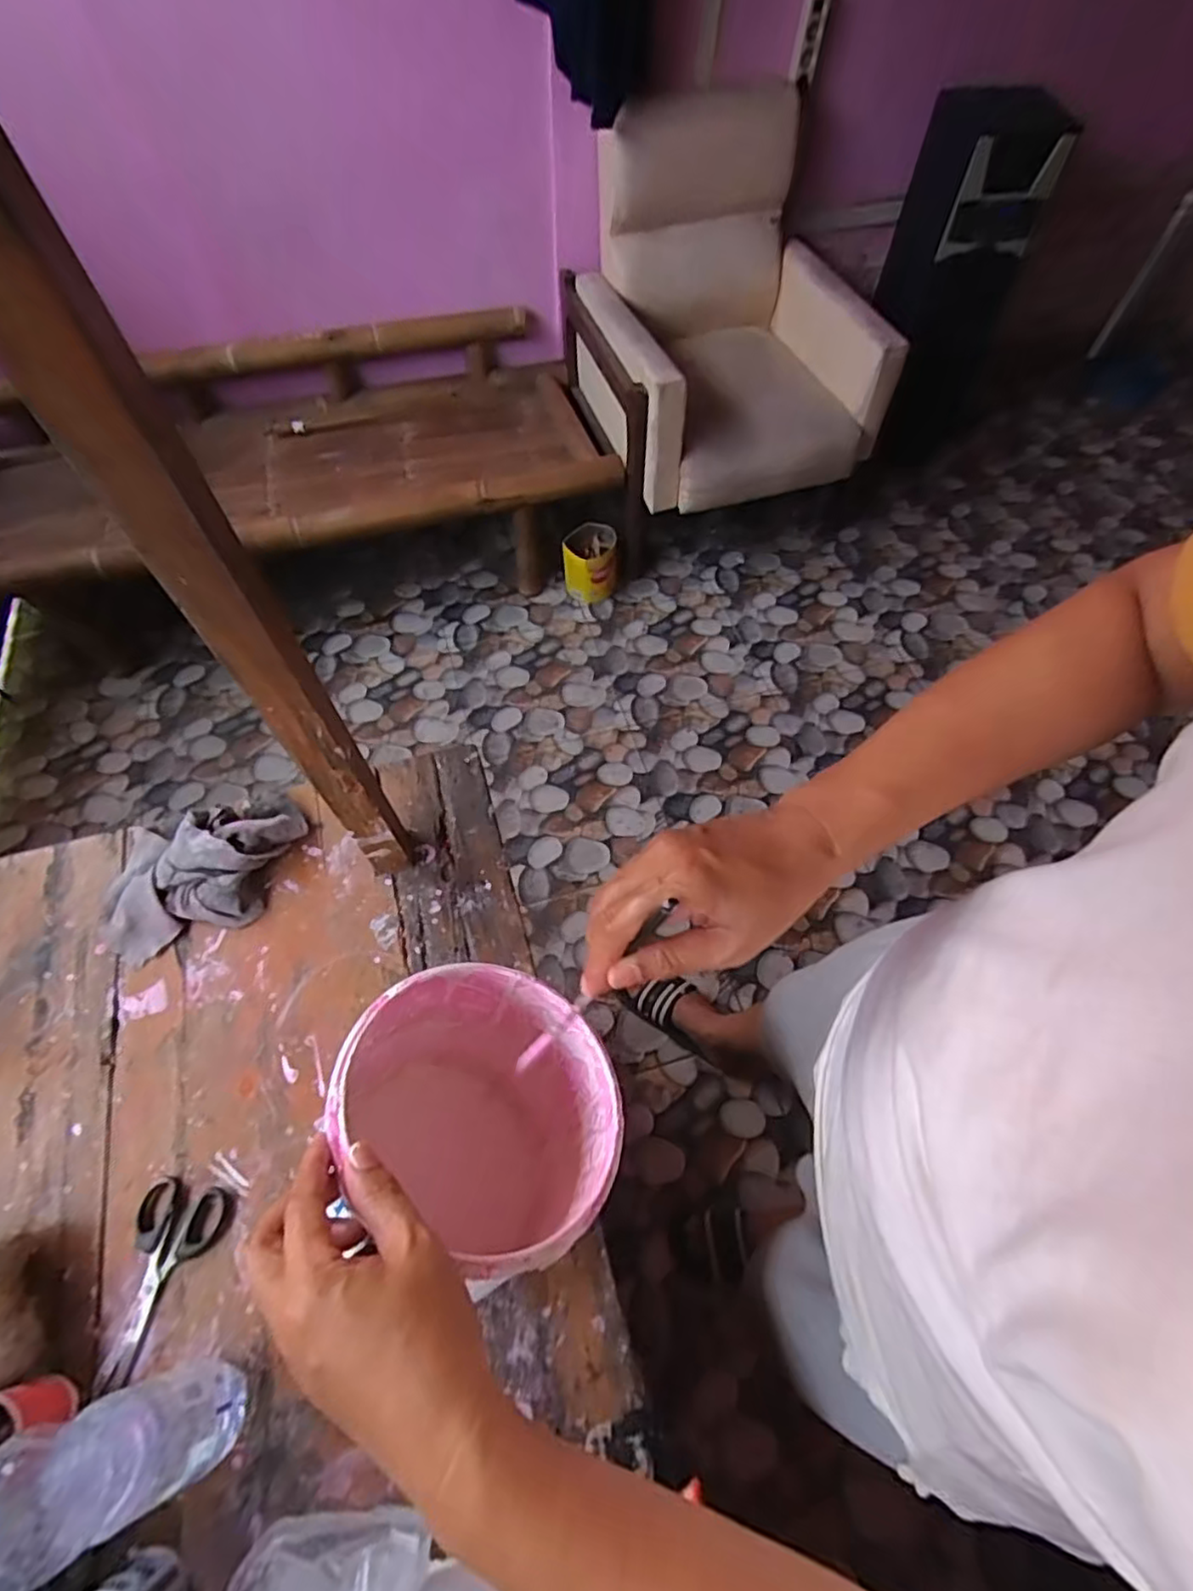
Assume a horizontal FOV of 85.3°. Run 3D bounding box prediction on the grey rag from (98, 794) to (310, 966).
[{"bbox_3d":[-0.415,0.074,0.674,0.207,0.047,0.140,-16,62,-10],"label":"grey rag"}]

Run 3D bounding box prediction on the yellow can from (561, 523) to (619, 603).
[{"bbox_3d":[-0.018,-0.668,1.882,0.150,0.189,0.135,1,60,-1],"label":"yellow can"}]

